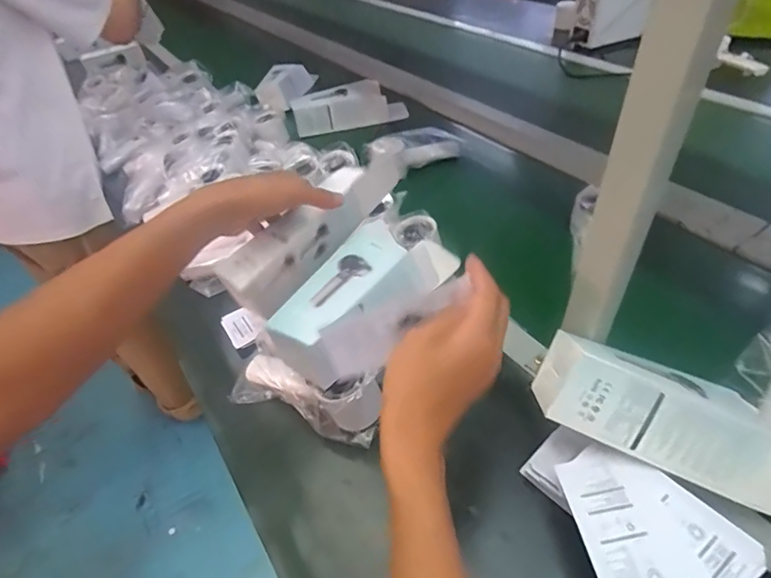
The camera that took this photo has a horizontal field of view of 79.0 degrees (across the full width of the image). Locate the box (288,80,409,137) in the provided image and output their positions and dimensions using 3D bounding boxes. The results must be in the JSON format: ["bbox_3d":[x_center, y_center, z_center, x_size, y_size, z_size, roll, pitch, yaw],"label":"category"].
[{"bbox_3d":[-0.073,-0.379,0.974,0.232,0.072,0.077,-9,42,-2],"label":"box"}]

